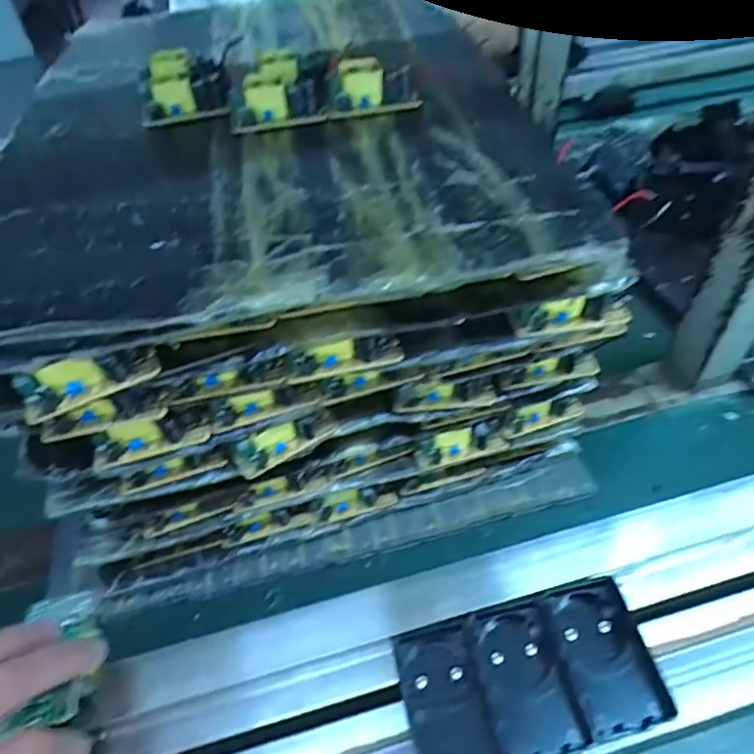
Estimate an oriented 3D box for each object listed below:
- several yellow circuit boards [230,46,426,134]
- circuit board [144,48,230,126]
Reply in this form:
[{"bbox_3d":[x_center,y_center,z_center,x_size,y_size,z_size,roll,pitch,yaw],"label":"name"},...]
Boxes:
[{"bbox_3d":[-0.038,-0.204,0.399,0.121,0.027,0.063,-7,48,0],"label":"several yellow circuit boards"},{"bbox_3d":[-0.138,-0.213,0.418,0.058,0.027,0.063,-10,48,-3],"label":"circuit board"}]

